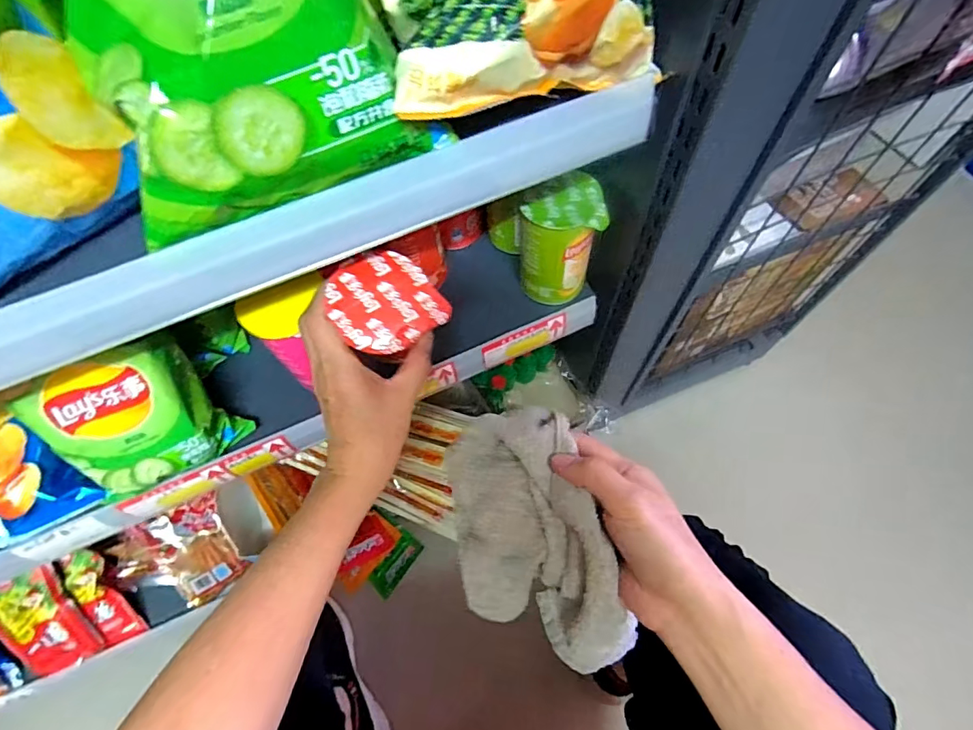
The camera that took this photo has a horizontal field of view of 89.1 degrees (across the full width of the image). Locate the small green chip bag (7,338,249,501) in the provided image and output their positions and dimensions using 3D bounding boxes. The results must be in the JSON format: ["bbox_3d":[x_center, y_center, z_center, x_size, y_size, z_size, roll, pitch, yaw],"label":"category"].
[{"bbox_3d":[-0.276,0.040,0.390,0.111,0.126,0.050,-29,35,-10],"label":"small green chip bag"}]

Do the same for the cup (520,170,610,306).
[{"bbox_3d":[0.064,-0.113,0.454,0.067,0.106,0.063,-1,65,3],"label":"cup"}]

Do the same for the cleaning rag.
[{"bbox_3d":[0.027,0.116,0.333,0.091,0.086,0.169,-13,65,-3],"label":"cleaning rag"}]

